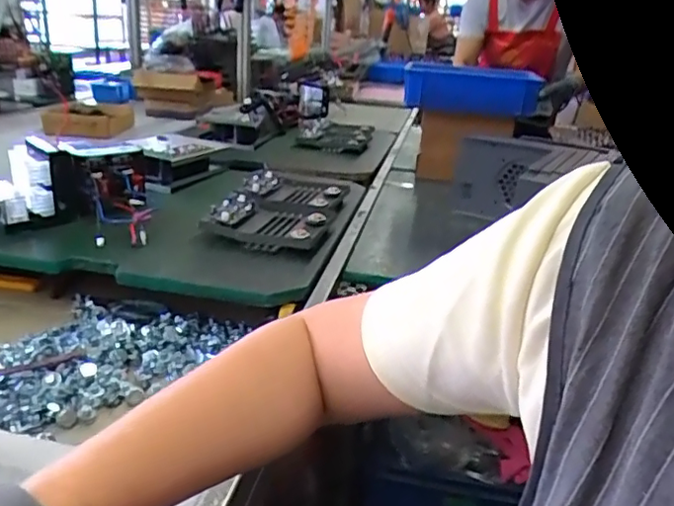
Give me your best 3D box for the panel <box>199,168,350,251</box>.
[{"bbox_3d":[-0.090,-0.088,1.040,0.178,0.047,0.373,8,22,7],"label":"panel"}]

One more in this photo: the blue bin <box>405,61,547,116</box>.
[{"bbox_3d":[0.314,-0.380,1.344,0.306,0.094,0.118,7,22,8],"label":"blue bin"}]

